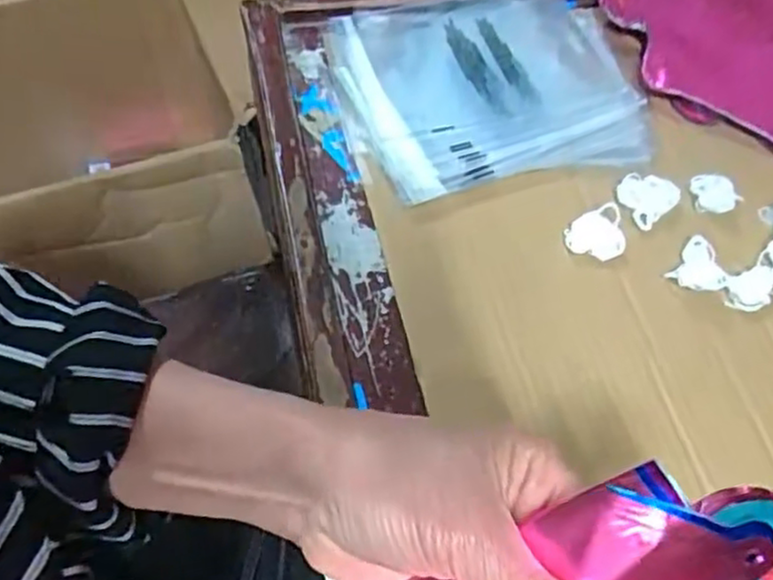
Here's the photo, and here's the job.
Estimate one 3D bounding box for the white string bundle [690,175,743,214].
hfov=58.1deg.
[{"bbox_3d":[0.222,-0.066,0.471,0.034,0.004,0.030,-7,61,-9],"label":"white string bundle"}]

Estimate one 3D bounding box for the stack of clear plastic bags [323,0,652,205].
[{"bbox_3d":[0.080,-0.153,0.495,0.225,0.018,0.174,-13,62,-11],"label":"stack of clear plastic bags"}]

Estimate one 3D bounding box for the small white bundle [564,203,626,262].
[{"bbox_3d":[0.131,-0.035,0.435,0.036,0.013,0.031,-8,61,-9],"label":"small white bundle"}]

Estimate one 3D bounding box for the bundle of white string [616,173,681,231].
[{"bbox_3d":[0.172,-0.063,0.460,0.043,0.006,0.035,-36,69,-22],"label":"bundle of white string"}]

